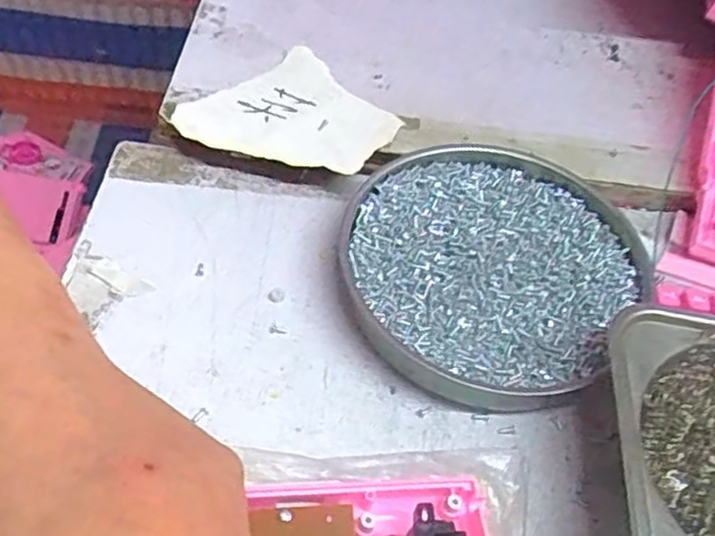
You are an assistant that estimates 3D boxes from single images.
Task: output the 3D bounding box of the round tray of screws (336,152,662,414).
[{"bbox_3d":[0.059,-0.003,0.327,0.125,0.020,0.133,4,51,-5],"label":"round tray of screws"}]

